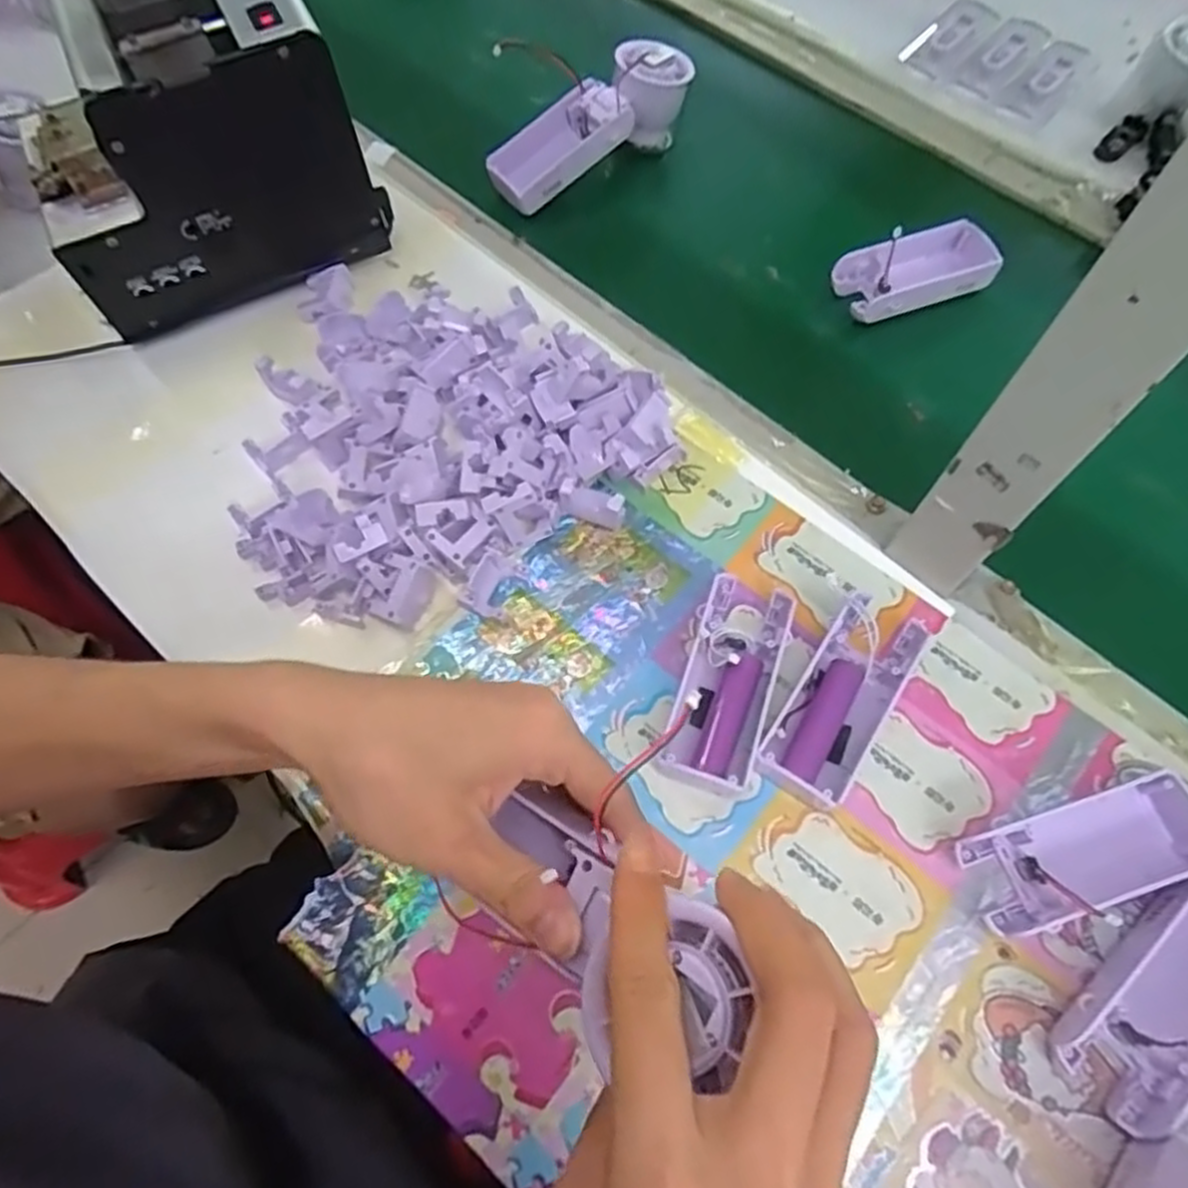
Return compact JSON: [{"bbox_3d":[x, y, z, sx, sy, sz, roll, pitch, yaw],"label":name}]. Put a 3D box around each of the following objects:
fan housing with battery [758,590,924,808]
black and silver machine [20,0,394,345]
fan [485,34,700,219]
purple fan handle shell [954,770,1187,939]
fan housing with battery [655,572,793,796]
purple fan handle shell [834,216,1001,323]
[{"bbox_3d":[0.125,0.052,0.382,0.046,0.024,0.105,32,69,12],"label":"fan housing with battery"},{"bbox_3d":[-0.240,-0.277,0.461,0.178,0.153,0.140,-18,68,-9],"label":"black and silver machine"},{"bbox_3d":[0.000,-0.339,0.565,0.160,0.068,0.051,-32,70,2],"label":"fan"},{"bbox_3d":[0.227,0.121,0.349,0.107,0.026,0.045,-16,67,-8],"label":"purple fan handle shell"},{"bbox_3d":[0.068,0.045,0.381,0.045,0.028,0.107,18,67,7],"label":"fan housing with battery"},{"bbox_3d":[0.222,-0.221,0.525,0.108,0.033,0.049,-21,68,-10],"label":"purple fan handle shell"}]

